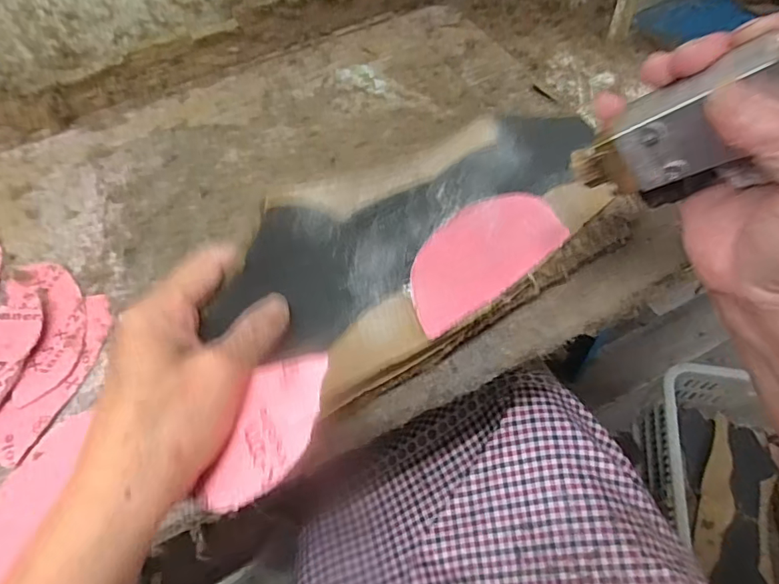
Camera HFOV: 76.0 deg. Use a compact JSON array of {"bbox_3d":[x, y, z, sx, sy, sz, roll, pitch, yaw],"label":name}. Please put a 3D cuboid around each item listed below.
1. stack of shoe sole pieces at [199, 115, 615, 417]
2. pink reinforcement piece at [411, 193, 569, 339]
[{"bbox_3d":[0.032,-0.036,0.325,0.283,0.027,0.117,-30,100,-25],"label":"stack of shoe sole pieces"},{"bbox_3d":[0.063,-0.028,0.336,0.132,0.004,0.059,-36,95,-22],"label":"pink reinforcement piece"}]

